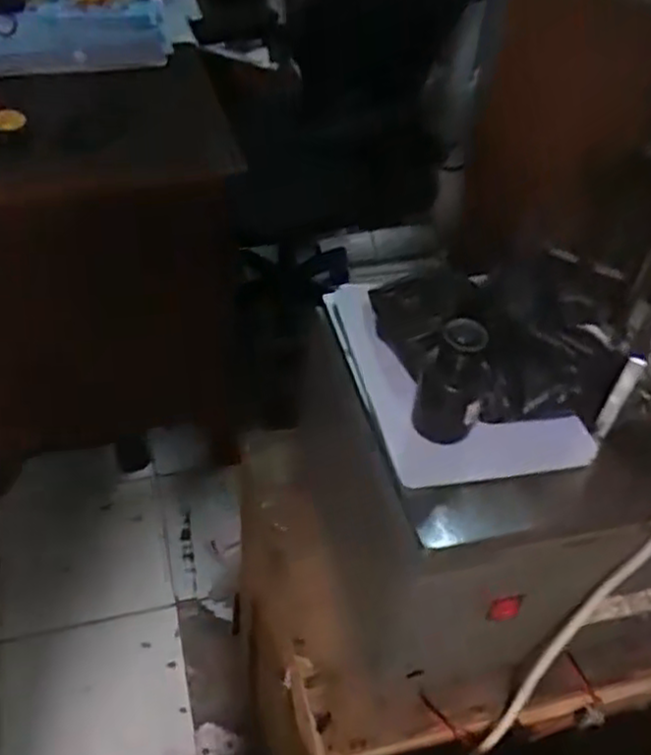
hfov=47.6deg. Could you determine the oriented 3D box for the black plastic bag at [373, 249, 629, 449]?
[{"bbox_3d":[0.134,-0.037,0.550,0.178,0.078,0.148,-1,46,-6],"label":"black plastic bag"}]

